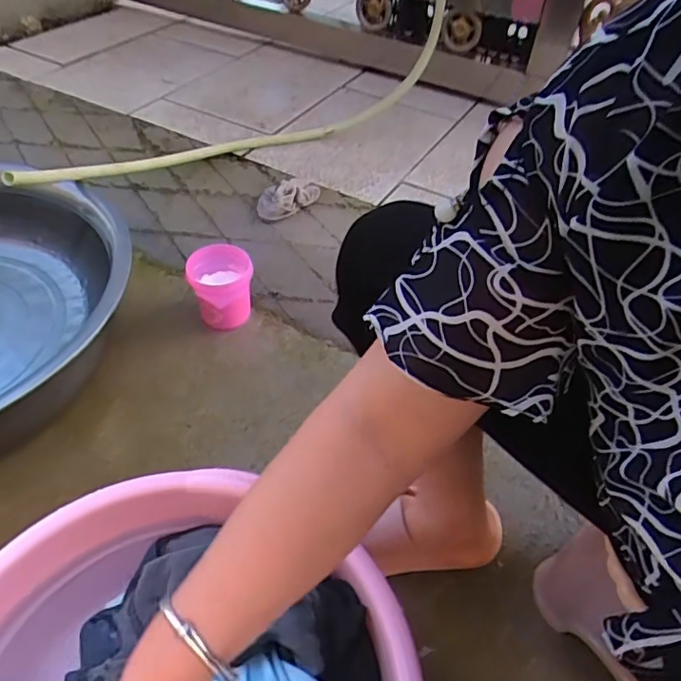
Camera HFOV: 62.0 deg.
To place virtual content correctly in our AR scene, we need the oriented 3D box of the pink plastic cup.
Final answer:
[{"bbox_3d":[-0.181,-0.079,0.883,0.087,0.113,0.084,1,46,-1],"label":"pink plastic cup"}]

